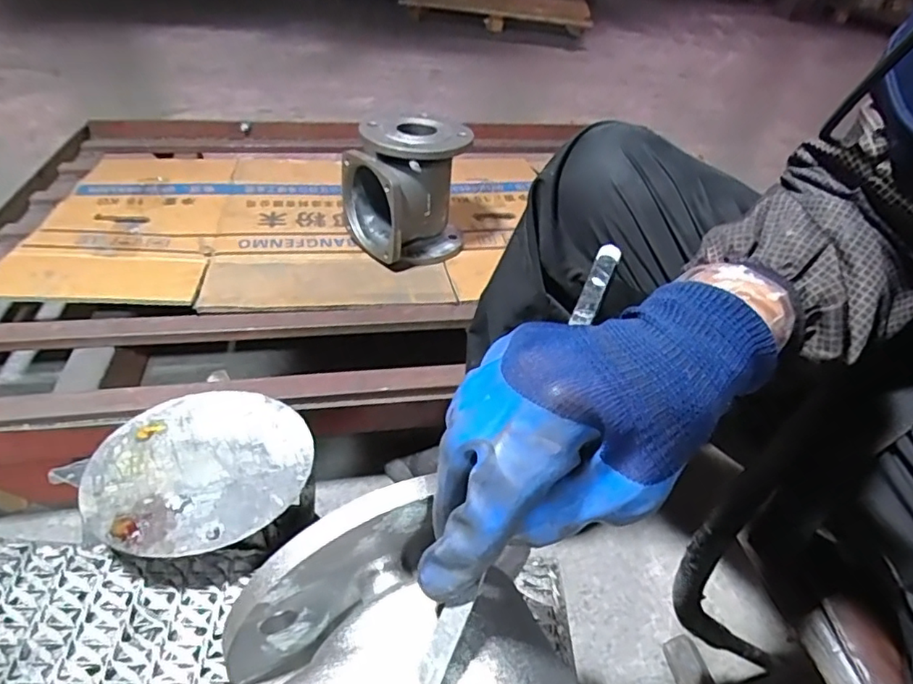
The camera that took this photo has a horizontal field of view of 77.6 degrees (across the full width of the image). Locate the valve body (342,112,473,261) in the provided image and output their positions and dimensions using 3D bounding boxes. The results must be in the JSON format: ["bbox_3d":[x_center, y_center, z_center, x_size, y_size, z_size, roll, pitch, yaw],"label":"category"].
[{"bbox_3d":[-0.081,-0.255,0.950,0.156,0.197,0.179,33,44,32],"label":"valve body"}]

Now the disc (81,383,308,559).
[{"bbox_3d":[-0.203,0.095,0.456,0.162,0.006,0.162,4,37,-3],"label":"disc"}]

